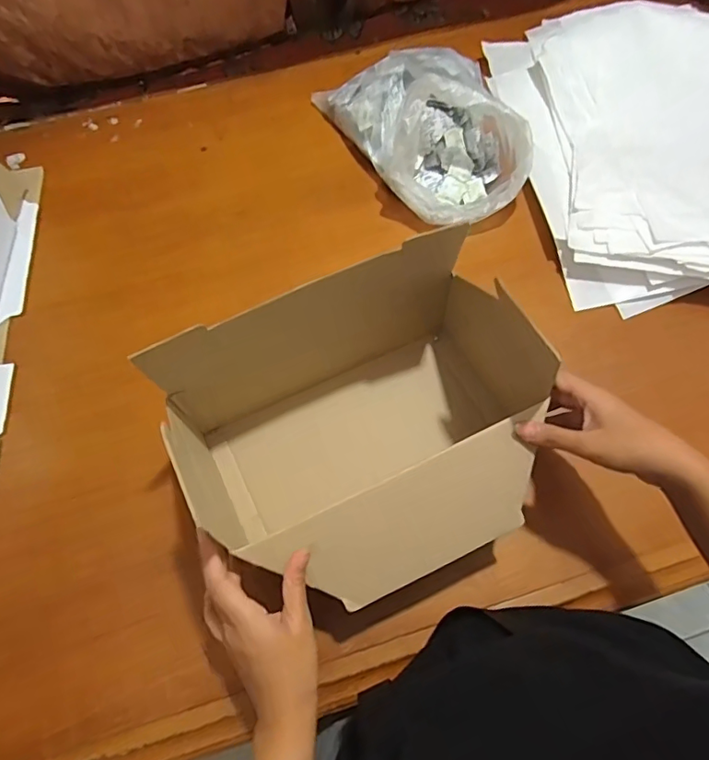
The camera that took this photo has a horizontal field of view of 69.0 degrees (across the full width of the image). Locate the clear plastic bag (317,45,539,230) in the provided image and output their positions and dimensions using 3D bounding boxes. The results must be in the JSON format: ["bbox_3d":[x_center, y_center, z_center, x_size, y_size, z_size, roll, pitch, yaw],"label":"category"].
[{"bbox_3d":[0.089,-0.319,0.624,0.164,0.114,0.277,-27,69,-10],"label":"clear plastic bag"}]

